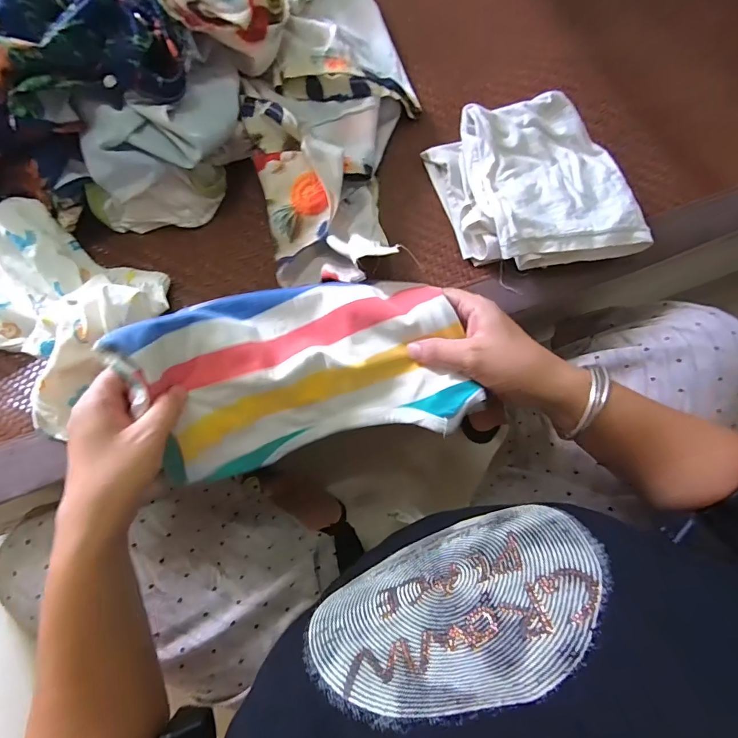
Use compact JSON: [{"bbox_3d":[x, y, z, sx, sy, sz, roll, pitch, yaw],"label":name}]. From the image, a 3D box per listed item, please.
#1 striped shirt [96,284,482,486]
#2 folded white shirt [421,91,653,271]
[{"bbox_3d":[-0.053,-0.001,0.349,0.245,0.085,0.139,-9,73,-4],"label":"striped shirt"},{"bbox_3d":[0.170,-0.187,0.439,0.168,0.050,0.179,-13,73,-5],"label":"folded white shirt"}]

